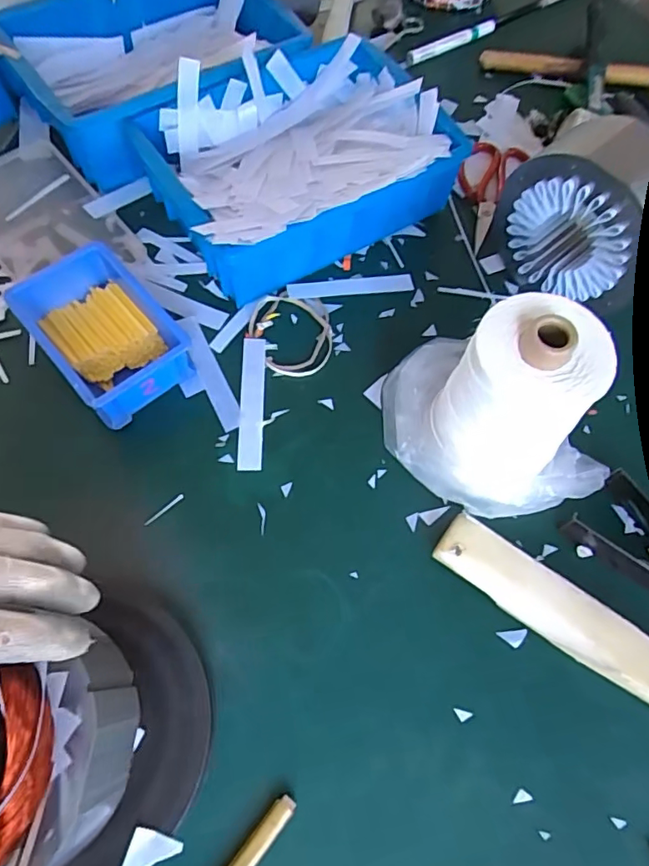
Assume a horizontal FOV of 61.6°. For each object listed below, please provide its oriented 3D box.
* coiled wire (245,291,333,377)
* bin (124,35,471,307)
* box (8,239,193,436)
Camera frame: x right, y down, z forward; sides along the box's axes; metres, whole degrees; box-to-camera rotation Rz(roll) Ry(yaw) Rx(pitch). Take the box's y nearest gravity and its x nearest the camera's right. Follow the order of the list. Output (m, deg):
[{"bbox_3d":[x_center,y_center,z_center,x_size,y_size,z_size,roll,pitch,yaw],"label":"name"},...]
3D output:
[{"bbox_3d":[-0.032,-0.095,0.512,0.079,0.009,0.084,1,66,-2],"label":"coiled wire"},{"bbox_3d":[-0.019,-0.261,0.536,0.274,0.105,0.223,-28,70,-14],"label":"bin"},{"bbox_3d":[-0.193,-0.085,0.478,0.098,0.053,0.146,-38,73,-17],"label":"box"}]

